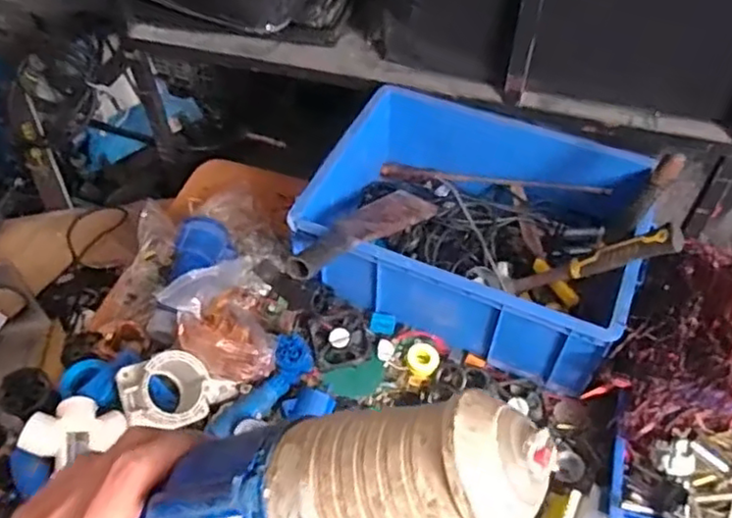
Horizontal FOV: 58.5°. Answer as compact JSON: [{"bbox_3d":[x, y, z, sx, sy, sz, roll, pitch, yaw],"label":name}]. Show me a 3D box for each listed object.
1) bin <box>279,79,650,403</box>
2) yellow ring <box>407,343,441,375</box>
[{"bbox_3d":[0.182,-0.057,1.066,0.476,0.201,0.413,19,54,14],"label":"bin"},{"bbox_3d":[0.086,0.149,0.978,0.049,0.011,0.046,0,51,0],"label":"yellow ring"}]

